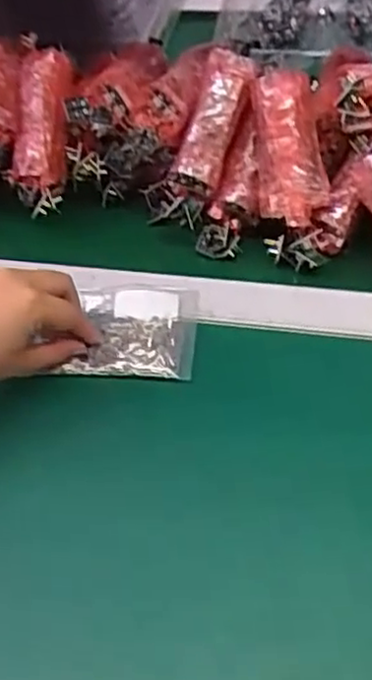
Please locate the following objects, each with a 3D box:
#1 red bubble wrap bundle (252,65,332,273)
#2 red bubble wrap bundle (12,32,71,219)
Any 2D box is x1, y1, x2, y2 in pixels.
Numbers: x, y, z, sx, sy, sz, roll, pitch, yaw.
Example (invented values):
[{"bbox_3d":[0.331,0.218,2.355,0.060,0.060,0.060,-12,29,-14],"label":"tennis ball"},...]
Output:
[{"bbox_3d":[0.073,-0.117,0.510,0.044,0.131,0.034,-7,10,1],"label":"red bubble wrap bundle"},{"bbox_3d":[-0.106,-0.160,0.544,0.042,0.031,0.123,3,91,9],"label":"red bubble wrap bundle"}]

